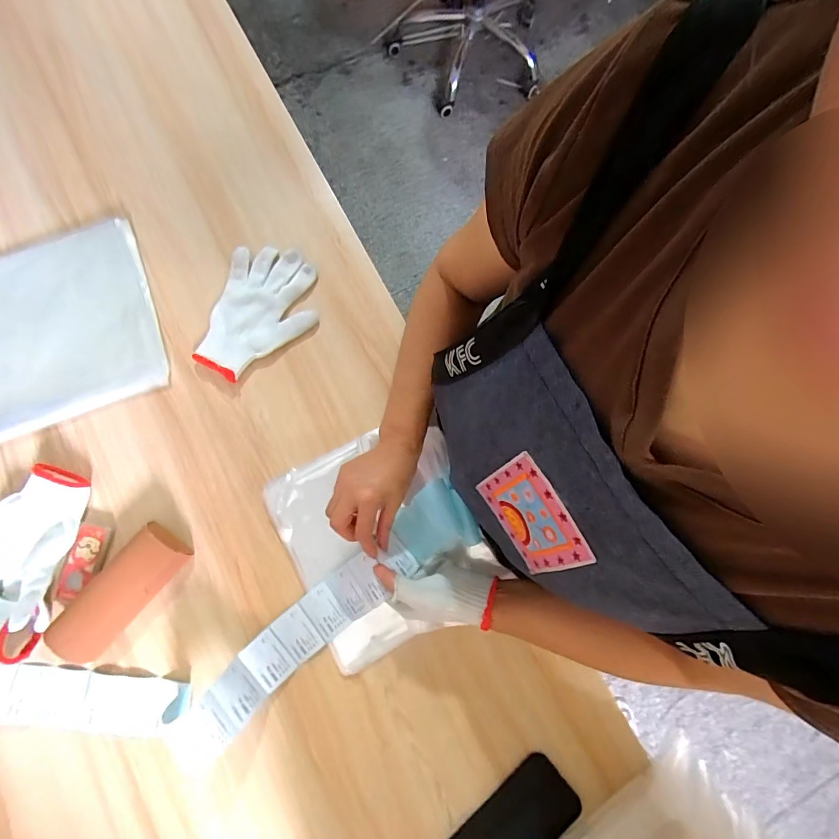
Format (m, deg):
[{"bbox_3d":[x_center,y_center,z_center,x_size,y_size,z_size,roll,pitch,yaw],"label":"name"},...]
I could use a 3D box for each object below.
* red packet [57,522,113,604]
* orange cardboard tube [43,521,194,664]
[{"bbox_3d":[-0.399,0.171,0.488,0.044,0.014,0.088,10,79,-1],"label":"red packet"},{"bbox_3d":[-0.347,0.203,0.474,0.062,0.039,0.163,38,80,4],"label":"orange cardboard tube"}]

